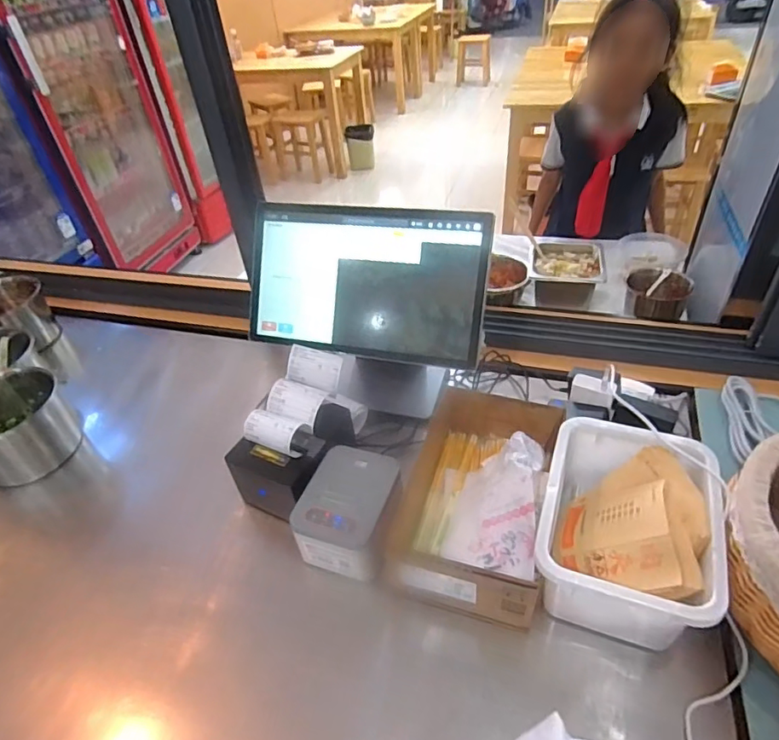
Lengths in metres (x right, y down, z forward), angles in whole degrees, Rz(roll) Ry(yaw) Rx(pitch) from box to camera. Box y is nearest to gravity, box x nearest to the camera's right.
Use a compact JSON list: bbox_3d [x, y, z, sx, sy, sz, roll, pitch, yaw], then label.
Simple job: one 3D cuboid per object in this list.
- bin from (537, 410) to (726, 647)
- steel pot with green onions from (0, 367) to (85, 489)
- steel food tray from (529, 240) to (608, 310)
[{"bbox_3d":[0.279,0.188,0.626,0.182,0.119,0.238,11,43,19],"label":"bin"},{"bbox_3d":[-0.634,0.096,0.886,0.140,0.133,0.173,30,52,34],"label":"steel pot with green onions"},{"bbox_3d":[0.408,-0.229,1.209,0.163,0.080,0.196,9,43,16],"label":"steel food tray"}]

